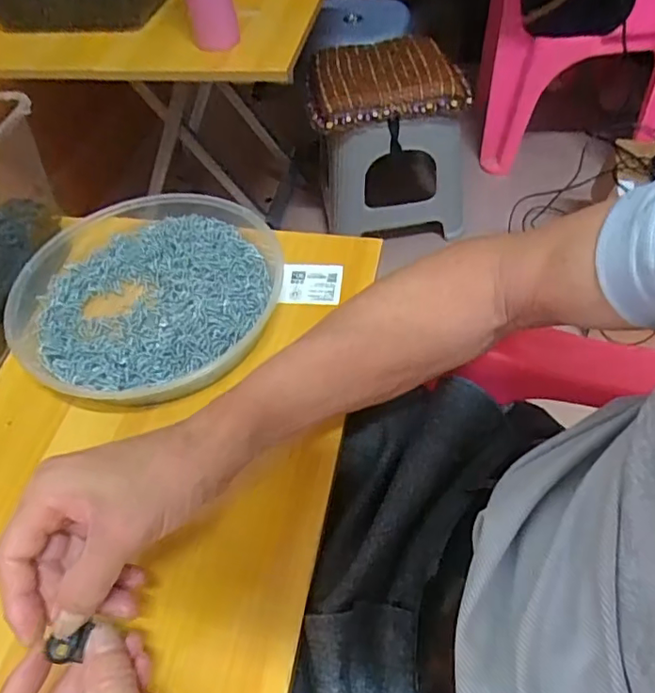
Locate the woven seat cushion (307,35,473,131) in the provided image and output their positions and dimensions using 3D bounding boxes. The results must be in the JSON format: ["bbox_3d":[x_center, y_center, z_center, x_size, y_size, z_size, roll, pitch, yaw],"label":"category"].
[{"bbox_3d":[0.111,-0.527,1.073,0.304,0.073,0.232,-7,52,0],"label":"woven seat cushion"}]

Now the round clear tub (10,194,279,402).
[{"bbox_3d":[-0.157,-0.045,0.481,0.209,0.040,0.224,-3,52,3],"label":"round clear tub"}]

